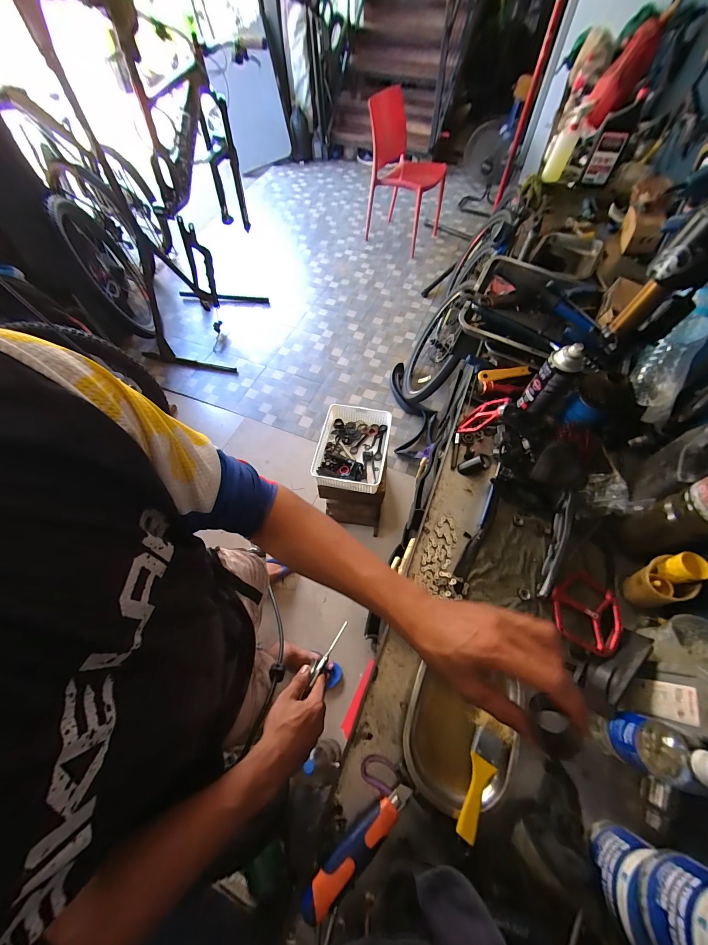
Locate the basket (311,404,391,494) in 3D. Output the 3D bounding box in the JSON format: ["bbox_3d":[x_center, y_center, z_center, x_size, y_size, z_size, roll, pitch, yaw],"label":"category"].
[{"bbox_3d":[-0.008,-0.096,1.188,0.260,0.081,0.339,9,62,5],"label":"basket"}]

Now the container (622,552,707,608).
[{"bbox_3d":[0.481,0.173,0.493,0.070,0.105,0.065,0,62,0],"label":"container"}]

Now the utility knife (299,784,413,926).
[{"bbox_3d":[0.009,0.472,0.390,0.162,0.028,0.036,-35,67,-17],"label":"utility knife"}]

